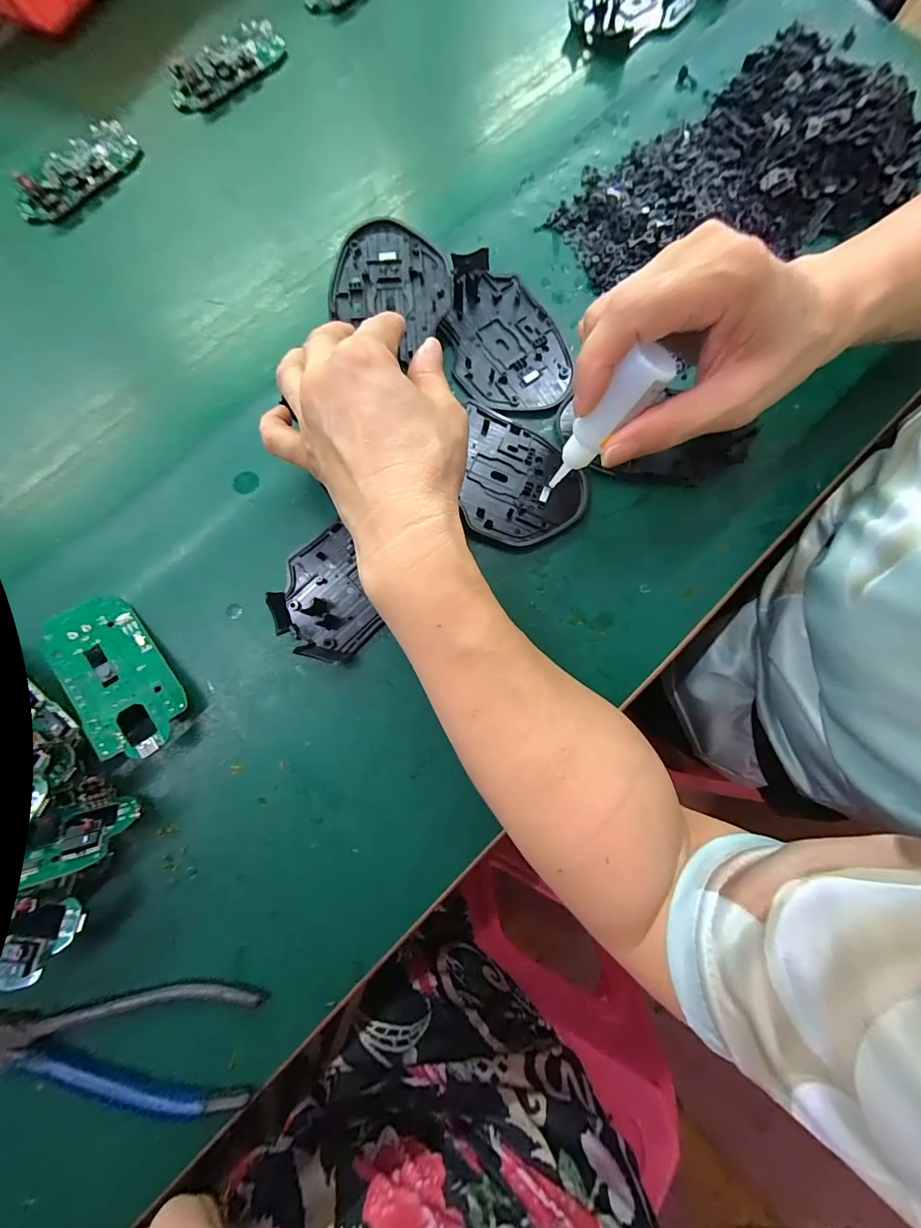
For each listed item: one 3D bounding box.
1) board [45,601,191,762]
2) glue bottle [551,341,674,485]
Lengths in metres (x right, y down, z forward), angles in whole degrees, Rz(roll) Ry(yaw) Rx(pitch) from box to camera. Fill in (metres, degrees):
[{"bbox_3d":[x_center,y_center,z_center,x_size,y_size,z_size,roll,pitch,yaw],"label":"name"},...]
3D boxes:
[{"bbox_3d":[-0.188,0.032,0.226,0.046,0.004,0.097,-36,76,-20],"label":"board"},{"bbox_3d":[0.066,-0.090,0.205,0.017,0.084,0.016,-21,80,-26],"label":"glue bottle"}]

